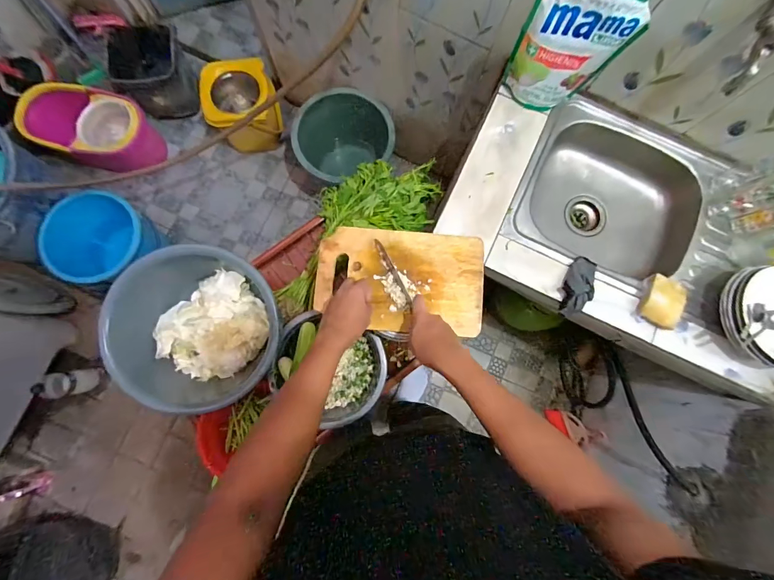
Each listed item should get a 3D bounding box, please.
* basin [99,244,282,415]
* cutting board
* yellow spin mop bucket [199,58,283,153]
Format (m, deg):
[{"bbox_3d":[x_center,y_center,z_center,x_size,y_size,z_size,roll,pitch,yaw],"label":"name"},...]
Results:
[{"bbox_3d":[-0.358,0.092,0.724,0.292,0.191,0.255,-11,83,-4],"label":"basin"},{"bbox_3d":[0.024,-0.019,0.622,0.290,0.025,0.177,4,82,-2],"label":"cutting board"},{"bbox_3d":[-0.539,-0.698,1.350,0.228,0.260,0.224,-3,82,-3],"label":"yellow spin mop bucket"}]

